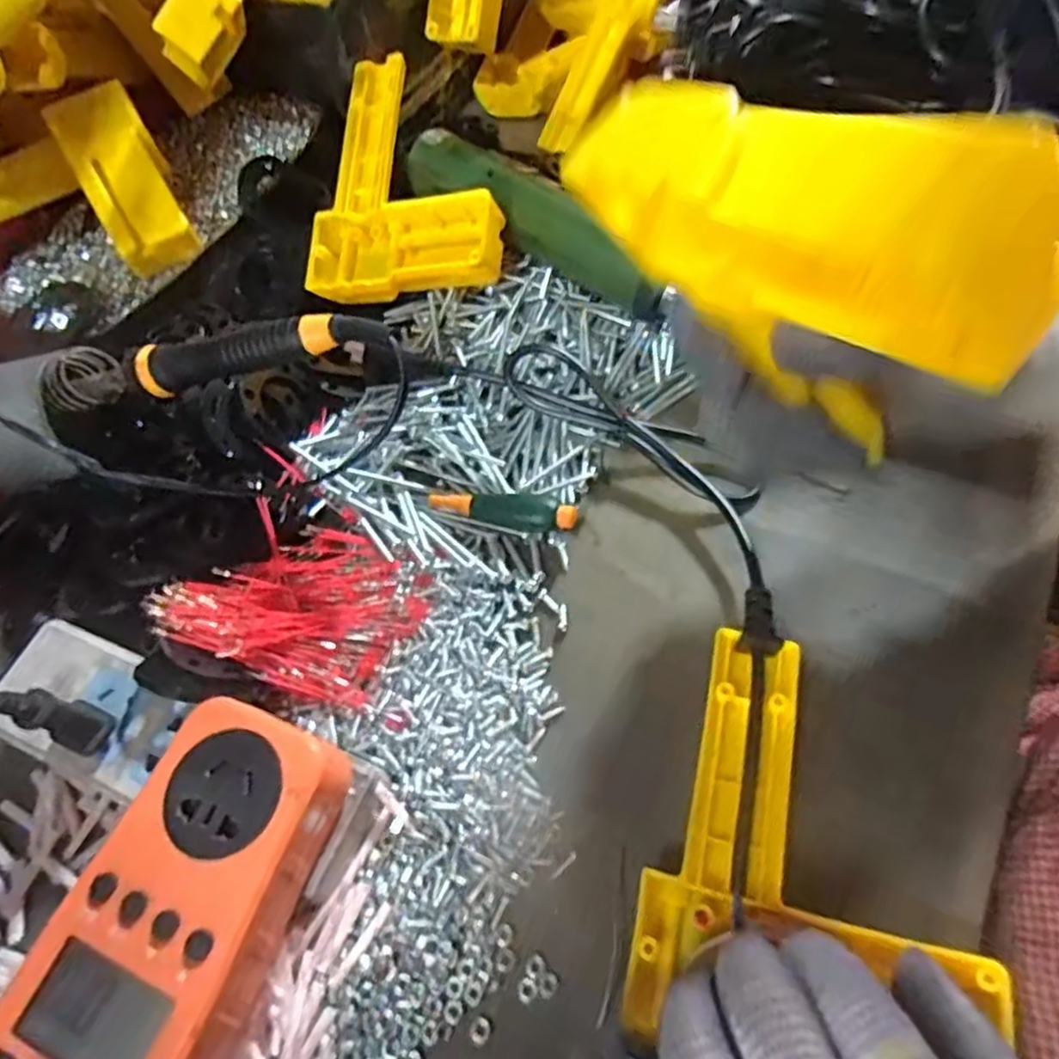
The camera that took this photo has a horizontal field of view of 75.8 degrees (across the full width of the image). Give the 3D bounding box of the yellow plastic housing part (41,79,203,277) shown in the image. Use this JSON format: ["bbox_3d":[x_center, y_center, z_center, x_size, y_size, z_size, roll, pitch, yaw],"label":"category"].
[{"bbox_3d":[-0.234,-0.203,0.394,0.045,0.024,0.100,-27,94,-13],"label":"yellow plastic housing part"}]

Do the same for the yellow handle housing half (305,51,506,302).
[{"bbox_3d":[-0.065,-0.201,0.395,0.112,0.029,0.141,7,86,17],"label":"yellow handle housing half"}]

